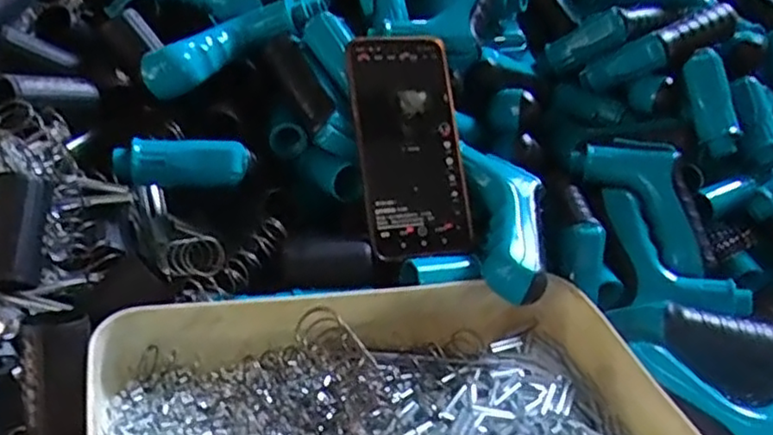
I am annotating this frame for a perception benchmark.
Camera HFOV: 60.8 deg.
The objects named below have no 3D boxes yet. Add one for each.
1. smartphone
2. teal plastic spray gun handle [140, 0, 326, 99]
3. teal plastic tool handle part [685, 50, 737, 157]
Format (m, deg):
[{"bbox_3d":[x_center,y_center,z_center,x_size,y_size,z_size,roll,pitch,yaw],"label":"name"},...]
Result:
[{"bbox_3d":[0.018,-0.054,0.478,0.077,0.160,0.005,-6,-8,-14],"label":"smartphone"},{"bbox_3d":[-0.120,-0.138,0.508,0.147,0.031,0.044,-35,45,-23],"label":"teal plastic spray gun handle"},{"bbox_3d":[0.267,-0.095,0.541,0.019,0.087,0.029,-6,-9,-18],"label":"teal plastic tool handle part"}]

